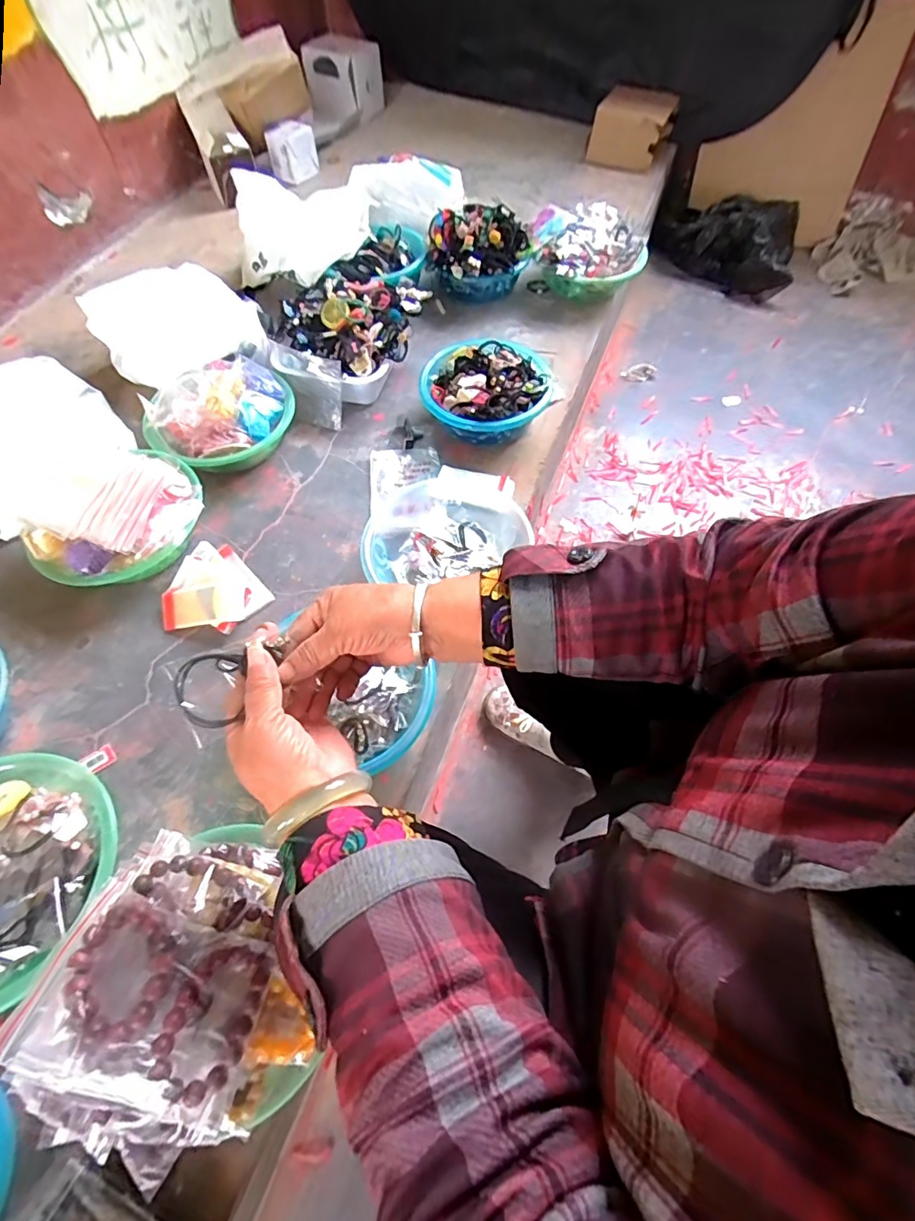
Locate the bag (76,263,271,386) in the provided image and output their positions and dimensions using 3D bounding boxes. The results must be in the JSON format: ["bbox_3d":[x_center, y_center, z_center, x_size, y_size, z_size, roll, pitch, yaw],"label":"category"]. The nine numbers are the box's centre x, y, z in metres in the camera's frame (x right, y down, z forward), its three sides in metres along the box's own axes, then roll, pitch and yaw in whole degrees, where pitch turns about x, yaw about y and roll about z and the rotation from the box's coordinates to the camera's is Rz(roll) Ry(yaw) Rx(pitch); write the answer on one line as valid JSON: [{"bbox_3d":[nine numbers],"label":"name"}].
[{"bbox_3d":[-0.530,-0.551,0.946,0.274,0.087,0.262,-26,64,-14],"label":"bag"}]

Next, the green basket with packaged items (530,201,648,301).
[{"bbox_3d":[0.267,-0.751,1.071,0.245,0.120,0.192,5,61,3],"label":"green basket with packaged items"}]

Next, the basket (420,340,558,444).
[{"bbox_3d":[0.052,-0.372,0.878,0.219,0.088,0.202,0,61,0],"label":"basket"}]

